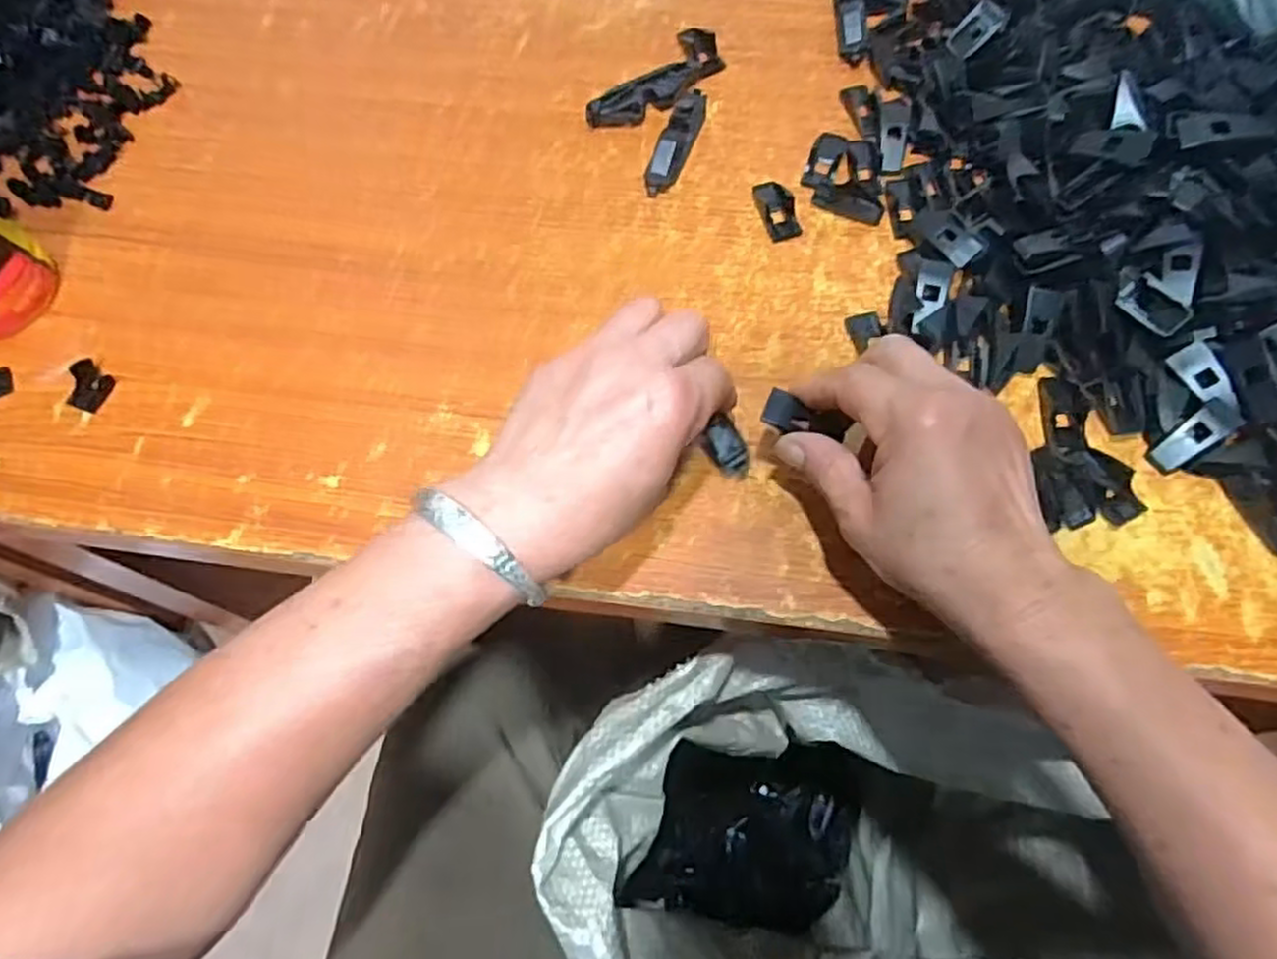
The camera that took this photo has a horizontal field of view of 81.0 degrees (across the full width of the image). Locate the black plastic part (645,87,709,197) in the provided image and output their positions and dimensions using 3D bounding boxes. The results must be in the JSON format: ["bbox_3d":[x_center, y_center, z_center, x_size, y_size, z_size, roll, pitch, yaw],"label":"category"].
[{"bbox_3d":[0.023,-0.206,0.455,0.019,0.017,0.074,23,70,11],"label":"black plastic part"}]

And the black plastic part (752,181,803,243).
[{"bbox_3d":[0.081,-0.158,0.438,0.020,0.008,0.040,-16,68,-5],"label":"black plastic part"}]

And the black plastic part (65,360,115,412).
[{"bbox_3d":[-0.295,-0.051,0.401,0.019,0.011,0.025,15,68,8],"label":"black plastic part"}]

